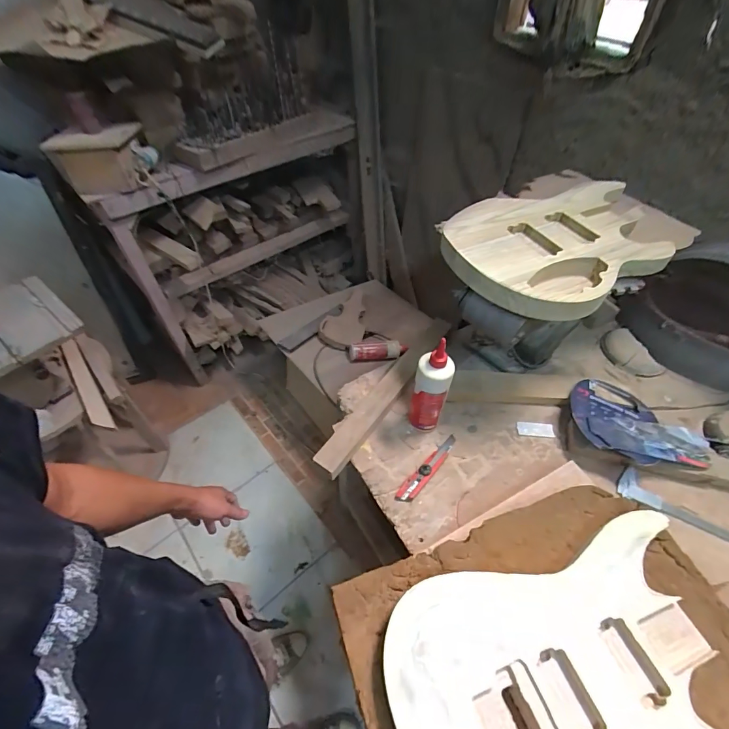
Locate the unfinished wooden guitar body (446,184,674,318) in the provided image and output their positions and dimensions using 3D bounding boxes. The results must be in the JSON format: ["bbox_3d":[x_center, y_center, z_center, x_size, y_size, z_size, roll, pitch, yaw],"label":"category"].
[{"bbox_3d":[0.397,-0.253,0.753,0.492,0.055,0.322,-25,54,-19],"label":"unfinished wooden guitar body"}]

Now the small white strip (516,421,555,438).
[{"bbox_3d":[0.361,0.136,0.814,0.073,0.004,0.033,4,50,4],"label":"small white strip"}]

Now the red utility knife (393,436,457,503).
[{"bbox_3d":[0.127,0.199,0.751,0.031,0.021,0.180,35,58,26],"label":"red utility knife"}]

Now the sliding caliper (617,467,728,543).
[{"bbox_3d":[0.657,0.294,0.683,0.374,0.007,0.058,23,64,20],"label":"sliding caliper"}]

